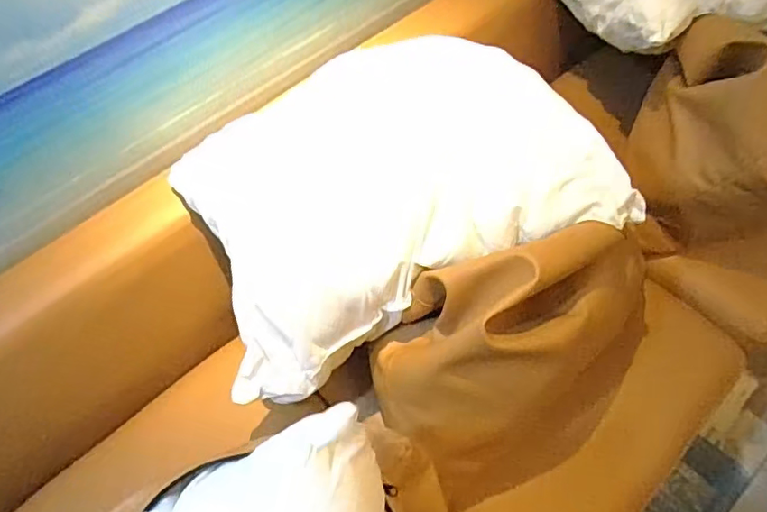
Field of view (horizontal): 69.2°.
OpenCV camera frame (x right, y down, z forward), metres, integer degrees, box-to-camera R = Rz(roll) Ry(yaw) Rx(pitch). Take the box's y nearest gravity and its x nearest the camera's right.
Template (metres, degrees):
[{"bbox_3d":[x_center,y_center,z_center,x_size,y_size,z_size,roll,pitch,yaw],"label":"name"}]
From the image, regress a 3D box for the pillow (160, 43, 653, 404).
[{"bbox_3d":[-0.009,-0.103,0.813,0.553,0.205,0.425,-20,58,-9],"label":"pillow"}]

